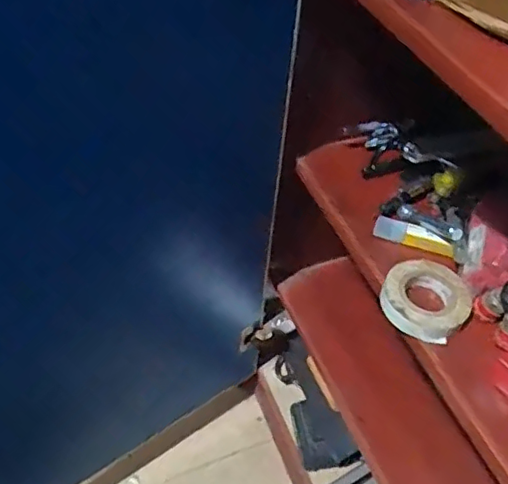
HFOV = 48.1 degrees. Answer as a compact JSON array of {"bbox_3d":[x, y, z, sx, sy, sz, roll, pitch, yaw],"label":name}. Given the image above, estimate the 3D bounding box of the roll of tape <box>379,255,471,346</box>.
[{"bbox_3d":[0.161,0.051,0.536,0.076,0.031,0.075,22,48,14],"label":"roll of tape"}]

